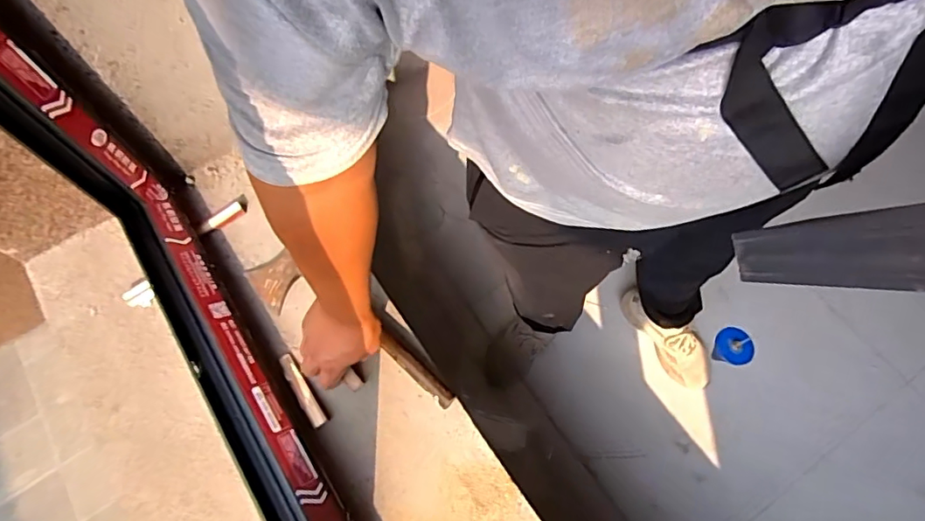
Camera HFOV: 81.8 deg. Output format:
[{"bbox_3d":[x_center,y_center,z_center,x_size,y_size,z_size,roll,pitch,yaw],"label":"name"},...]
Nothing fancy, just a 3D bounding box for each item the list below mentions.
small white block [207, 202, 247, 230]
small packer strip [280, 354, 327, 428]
[{"bbox_3d":[-0.382,-0.071,0.871,0.058,0.014,0.023,-39,72,-14],"label":"small white block"},{"bbox_3d":[-0.226,0.182,0.757,0.019,0.018,0.118,-34,71,-12],"label":"small packer strip"}]

